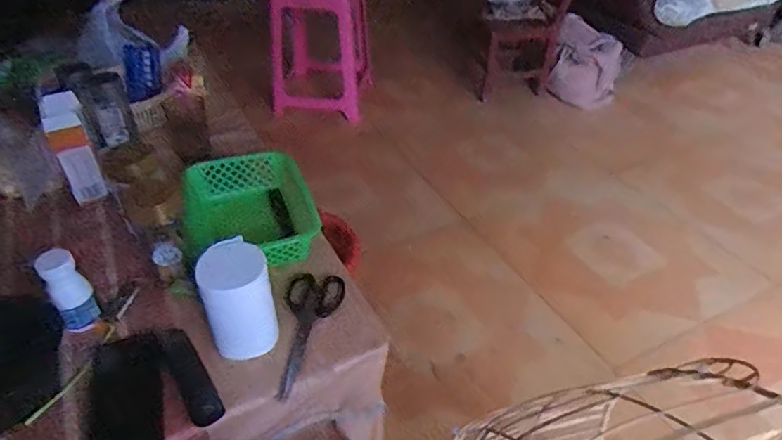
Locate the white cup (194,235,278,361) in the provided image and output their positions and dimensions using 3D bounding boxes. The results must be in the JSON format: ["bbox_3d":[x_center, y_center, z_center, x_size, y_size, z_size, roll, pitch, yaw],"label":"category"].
[{"bbox_3d":[-0.183,0.095,0.637,0.074,0.131,0.076,1,40,-1],"label":"white cup"}]

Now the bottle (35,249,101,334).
[{"bbox_3d":[-0.405,0.090,0.661,0.044,0.104,0.042,-24,46,-27],"label":"bottle"}]

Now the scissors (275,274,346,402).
[{"bbox_3d":[-0.123,0.144,0.683,0.075,0.014,0.181,15,49,11],"label":"scissors"}]

